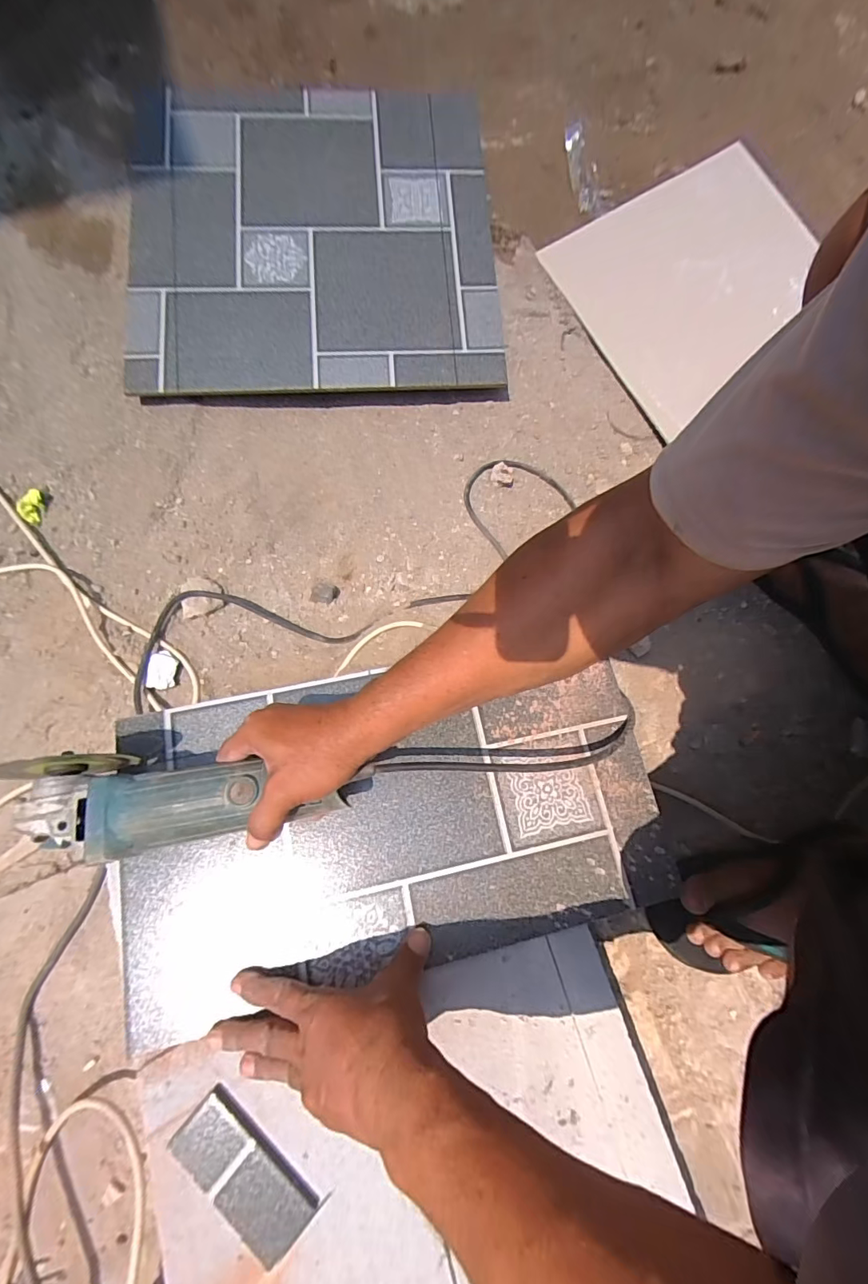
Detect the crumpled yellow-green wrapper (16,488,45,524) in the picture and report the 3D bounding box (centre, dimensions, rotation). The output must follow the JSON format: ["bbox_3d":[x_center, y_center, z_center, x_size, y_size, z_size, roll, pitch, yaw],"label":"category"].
[{"bbox_3d":[-0.529,-0.179,0.609,0.020,0.025,0.041,17,74,4],"label":"crumpled yellow-green wrapper"}]

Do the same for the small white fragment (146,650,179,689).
[{"bbox_3d":[-0.331,0.035,0.565,0.031,0.012,0.046,7,73,1],"label":"small white fragment"}]

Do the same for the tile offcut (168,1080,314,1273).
[{"bbox_3d":[-0.152,0.420,0.366,0.115,0.012,0.049,40,78,10],"label":"tile offcut"}]

